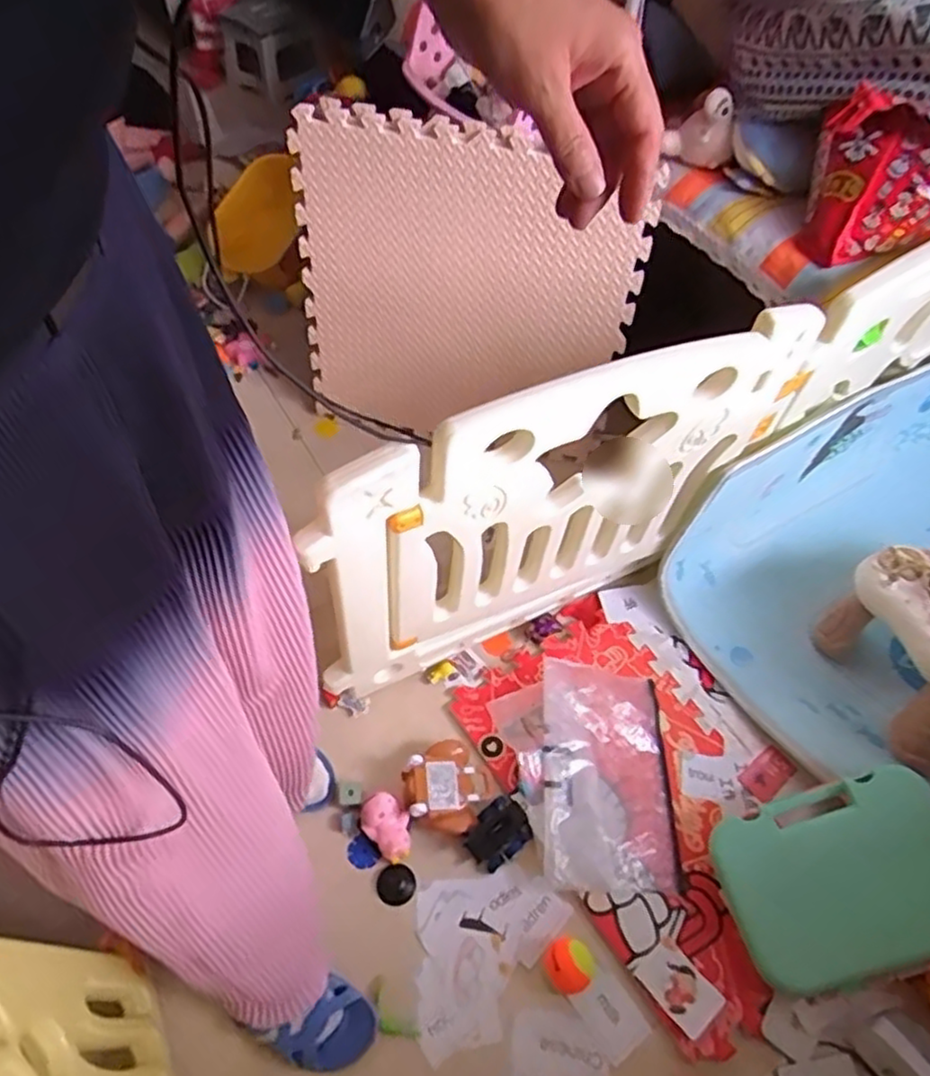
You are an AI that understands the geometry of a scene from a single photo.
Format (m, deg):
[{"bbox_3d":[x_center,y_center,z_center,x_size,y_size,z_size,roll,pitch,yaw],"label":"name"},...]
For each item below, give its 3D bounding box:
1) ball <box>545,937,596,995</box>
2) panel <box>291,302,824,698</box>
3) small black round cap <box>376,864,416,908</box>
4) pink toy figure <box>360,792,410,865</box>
[{"bbox_3d":[0.144,0.578,0.971,0.064,0.057,0.065,1,55,-1],"label":"ball"},{"bbox_3d":[0.154,-0.033,1.024,0.769,0.528,0.066,-23,58,-17],"label":"panel"},{"bbox_3d":[-0.100,0.504,1.039,0.055,0.010,0.052,1,55,-1],"label":"small black round cap"},{"bbox_3d":[-0.114,0.431,1.066,0.064,0.046,0.098,-38,64,-25],"label":"pink toy figure"}]

